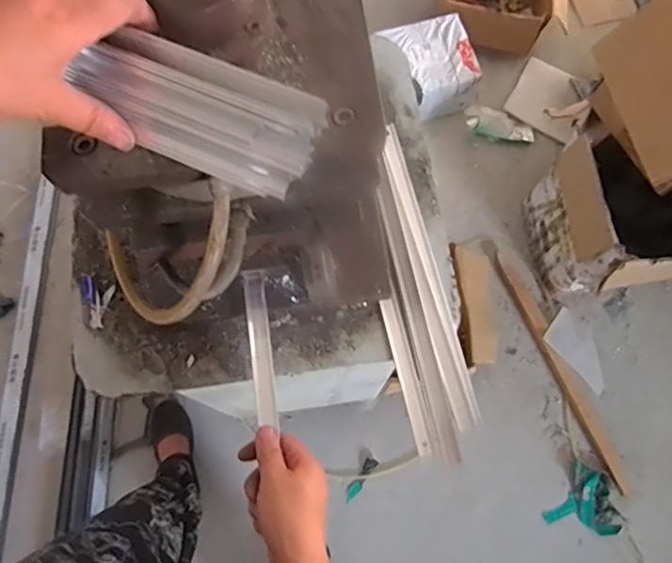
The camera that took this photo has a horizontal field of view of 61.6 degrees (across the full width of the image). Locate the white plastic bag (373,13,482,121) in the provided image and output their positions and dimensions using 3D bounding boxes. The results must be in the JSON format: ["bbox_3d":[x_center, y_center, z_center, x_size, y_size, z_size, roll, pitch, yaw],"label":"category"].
[{"bbox_3d":[0.276,-0.607,1.618,0.242,0.168,0.245,-28,76,-8],"label":"white plastic bag"}]

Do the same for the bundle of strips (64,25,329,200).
[{"bbox_3d":[-0.083,-0.103,0.347,0.146,0.032,0.067,23,109,8],"label":"bundle of strips"}]

